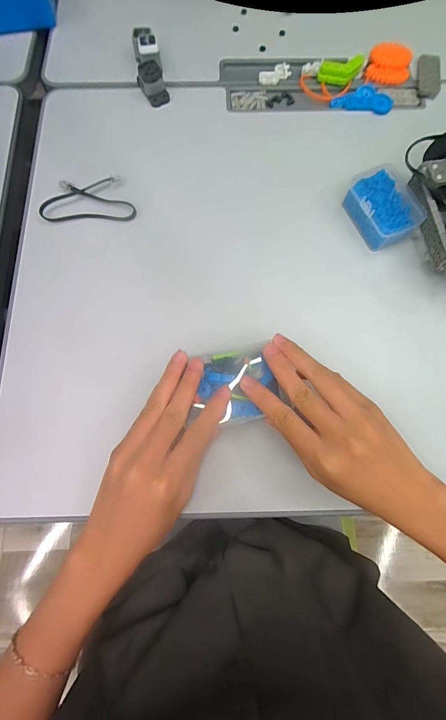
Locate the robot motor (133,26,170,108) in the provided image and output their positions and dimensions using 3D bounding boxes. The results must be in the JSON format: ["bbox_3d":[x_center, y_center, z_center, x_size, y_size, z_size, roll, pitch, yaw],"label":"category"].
[{"bbox_3d":[-0.089,-0.354,0.400,0.032,0.029,0.094,-10,86,-2],"label":"robot motor"}]

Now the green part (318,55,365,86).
[{"bbox_3d":[0.147,-0.352,0.408,0.059,0.014,0.027,-13,74,-4],"label":"green part"}]

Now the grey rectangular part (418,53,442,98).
[{"bbox_3d":[0.255,-0.352,0.412,0.028,0.006,0.071,13,74,3],"label":"grey rectangular part"}]

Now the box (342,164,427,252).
[{"bbox_3d":[0.167,-0.157,0.353,0.059,0.039,0.077,-20,75,-6],"label":"box"}]

